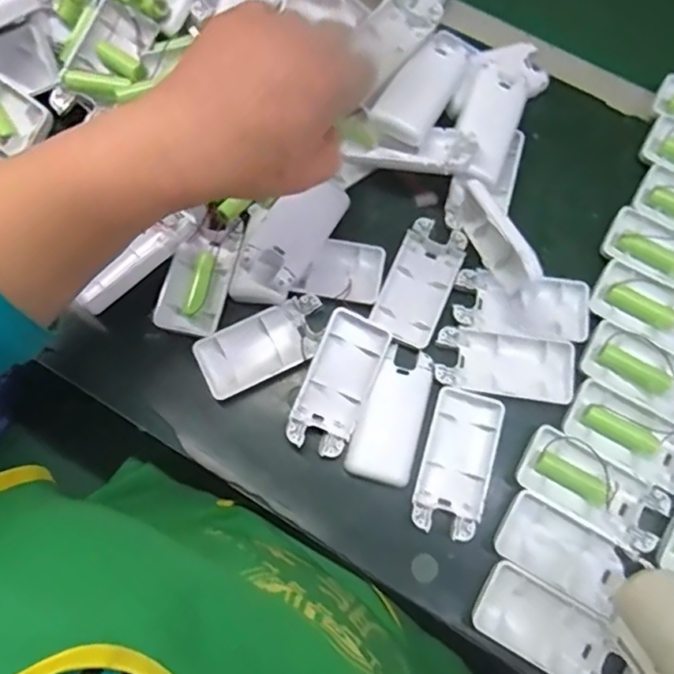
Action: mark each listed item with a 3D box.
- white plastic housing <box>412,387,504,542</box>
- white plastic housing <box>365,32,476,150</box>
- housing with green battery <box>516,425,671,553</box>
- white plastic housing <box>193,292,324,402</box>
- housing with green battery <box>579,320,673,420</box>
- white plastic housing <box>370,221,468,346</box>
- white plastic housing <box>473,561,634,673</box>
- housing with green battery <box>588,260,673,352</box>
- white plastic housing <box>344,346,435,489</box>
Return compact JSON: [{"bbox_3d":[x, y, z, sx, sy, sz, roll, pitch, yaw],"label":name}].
[{"bbox_3d":[0.081,0.084,0.385,0.045,0.017,0.094,16,77,4],"label":"white plastic housing"},{"bbox_3d":[0.064,-0.185,0.426,0.043,0.016,0.093,36,82,-4],"label":"white plastic housing"},{"bbox_3d":[0.168,0.100,0.378,0.093,0.016,0.046,31,78,7],"label":"housing with green battery"},{"bbox_3d":[-0.051,0.007,0.404,0.092,0.012,0.045,-26,77,-6],"label":"white plastic housing"},{"bbox_3d":[0.219,0.028,0.396,0.093,0.014,0.045,30,78,7],"label":"housing with green battery"},{"bbox_3d":[0.060,-0.038,0.420,0.046,0.023,0.092,23,77,6],"label":"white plastic housing"},{"bbox_3d":[0.136,0.184,0.354,0.098,0.011,0.045,29,78,7],"label":"white plastic housing"},{"bbox_3d":[0.232,-0.017,0.410,0.093,0.013,0.041,29,78,7],"label":"housing with green battery"},{"bbox_3d":[0.038,0.053,0.391,0.044,0.008,0.091,16,77,4],"label":"white plastic housing"}]

